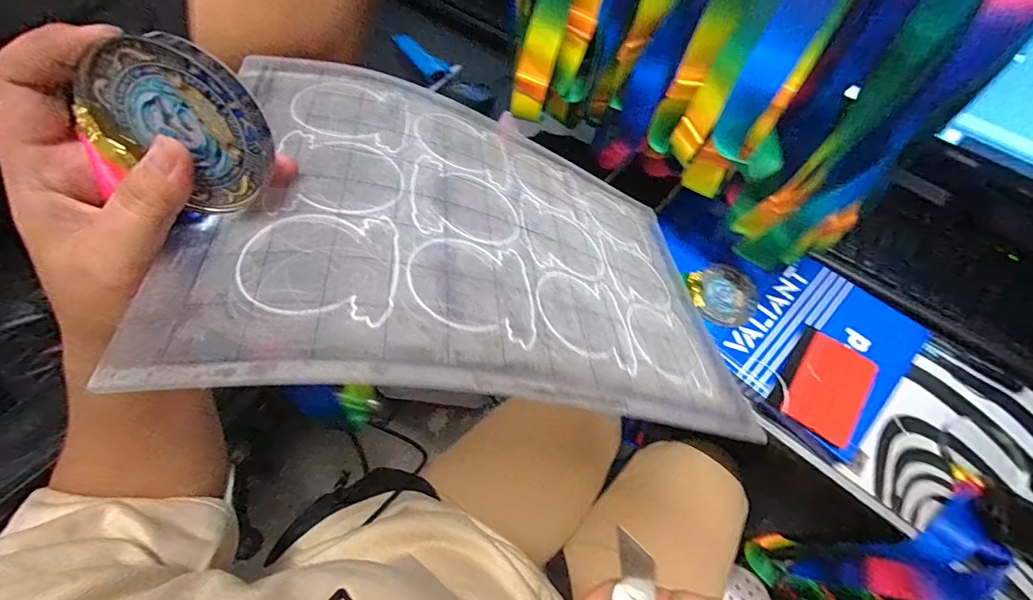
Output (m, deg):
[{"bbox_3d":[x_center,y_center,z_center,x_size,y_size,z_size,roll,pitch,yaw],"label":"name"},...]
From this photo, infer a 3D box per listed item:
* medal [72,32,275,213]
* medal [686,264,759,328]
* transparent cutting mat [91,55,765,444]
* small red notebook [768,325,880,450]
[{"bbox_3d":[-0.131,-0.070,0.175,0.064,0.066,0.011,34,36,-22],"label":"medal"},{"bbox_3d":[0.213,-0.005,0.457,0.074,0.004,0.065,-20,72,-16],"label":"medal"},{"bbox_3d":[-0.003,-0.031,0.275,0.319,0.037,0.216,14,47,-26],"label":"transparent cutting mat"},{"bbox_3d":[0.286,0.078,0.413,0.071,0.008,0.099,34,65,18],"label":"small red notebook"}]

